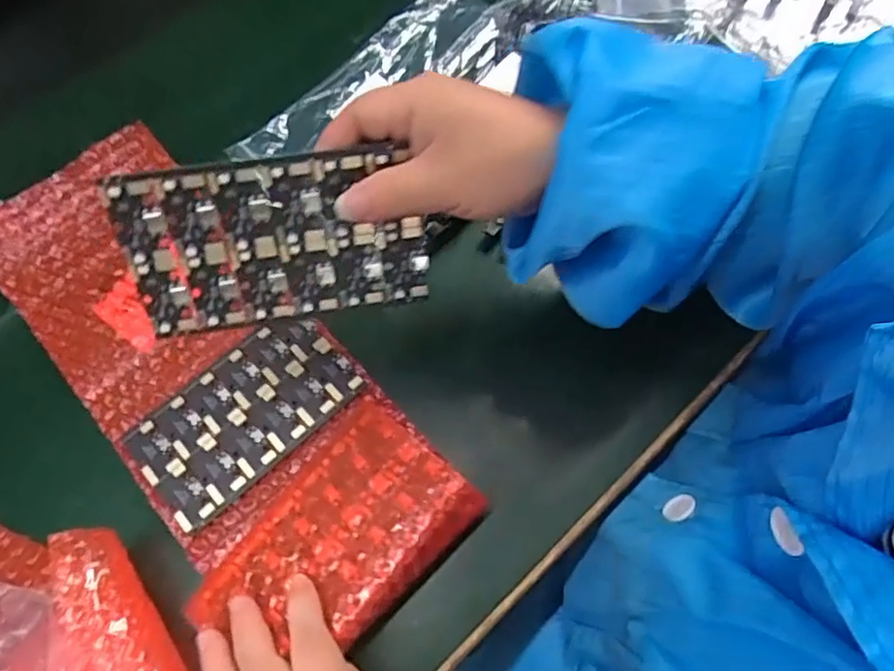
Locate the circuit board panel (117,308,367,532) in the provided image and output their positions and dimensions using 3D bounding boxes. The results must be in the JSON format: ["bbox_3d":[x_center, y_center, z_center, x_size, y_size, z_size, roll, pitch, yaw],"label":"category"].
[{"bbox_3d":[-0.124,0.046,0.378,0.134,0.004,0.079,-40,72,-13],"label":"circuit board panel"}]

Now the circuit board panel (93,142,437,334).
[{"bbox_3d":[-0.077,-0.042,0.281,0.129,0.076,0.004,-8,32,-5],"label":"circuit board panel"}]

